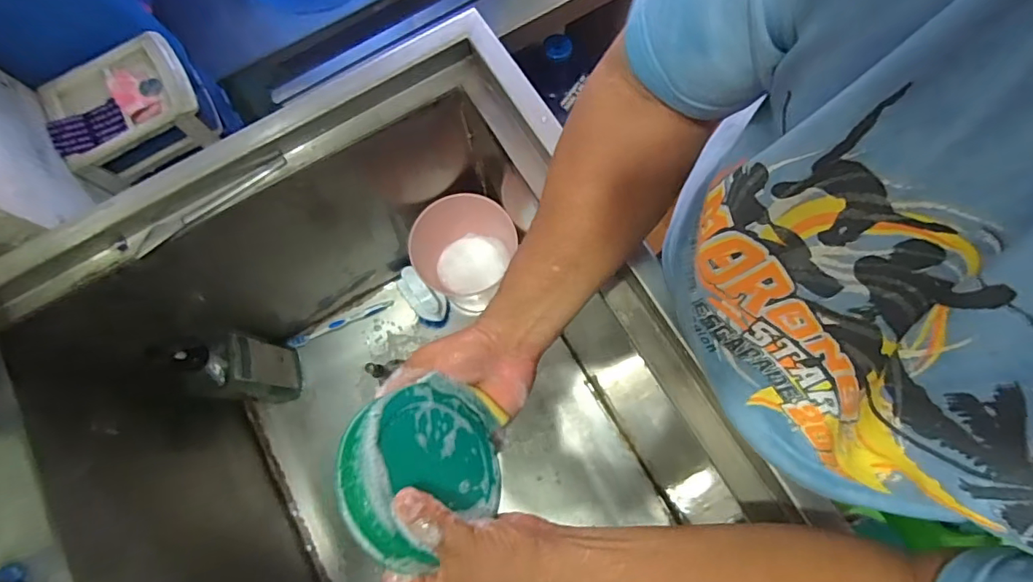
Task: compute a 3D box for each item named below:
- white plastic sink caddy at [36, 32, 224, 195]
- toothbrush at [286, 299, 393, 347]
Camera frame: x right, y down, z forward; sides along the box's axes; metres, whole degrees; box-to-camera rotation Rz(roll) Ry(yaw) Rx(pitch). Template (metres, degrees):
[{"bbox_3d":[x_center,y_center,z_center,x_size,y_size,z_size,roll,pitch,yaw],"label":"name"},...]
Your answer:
[{"bbox_3d":[-0.486,-0.229,0.638,0.169,0.063,0.140,-34,76,-7],"label":"white plastic sink caddy"},{"bbox_3d":[-0.299,0.056,0.856,0.185,0.011,0.019,-23,75,-4],"label":"toothbrush"}]

